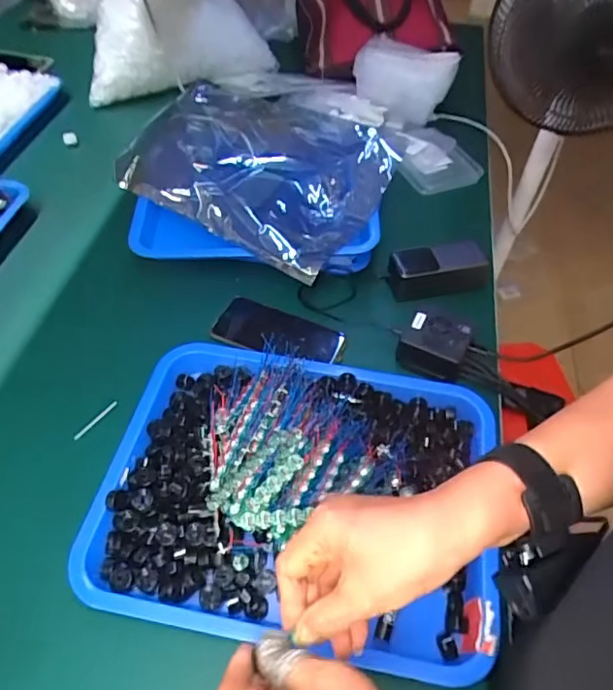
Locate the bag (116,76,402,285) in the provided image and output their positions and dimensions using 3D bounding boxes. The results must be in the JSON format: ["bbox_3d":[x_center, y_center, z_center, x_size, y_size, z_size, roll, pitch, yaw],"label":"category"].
[{"bbox_3d":[-0.063,-0.253,0.744,0.330,0.097,0.280,28,55,19],"label":"bag"}]

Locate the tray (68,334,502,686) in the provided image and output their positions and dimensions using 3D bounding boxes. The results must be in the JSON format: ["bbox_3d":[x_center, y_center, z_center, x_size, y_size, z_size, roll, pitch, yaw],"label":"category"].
[{"bbox_3d":[-0.006,0.128,0.542,0.370,0.079,0.294,8,51,4],"label":"tray"}]

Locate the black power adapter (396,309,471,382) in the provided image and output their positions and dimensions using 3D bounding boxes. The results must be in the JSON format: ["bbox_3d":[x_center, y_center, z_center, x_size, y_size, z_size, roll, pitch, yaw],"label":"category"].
[{"bbox_3d":[0.153,0.001,0.679,0.080,0.053,0.053,18,53,12],"label":"black power adapter"}]

